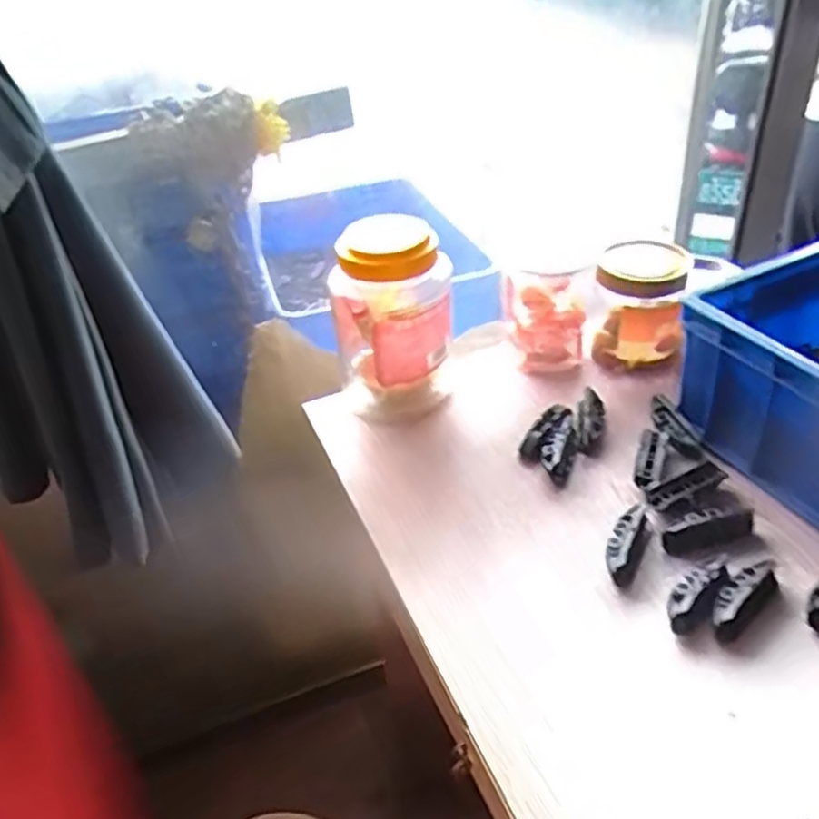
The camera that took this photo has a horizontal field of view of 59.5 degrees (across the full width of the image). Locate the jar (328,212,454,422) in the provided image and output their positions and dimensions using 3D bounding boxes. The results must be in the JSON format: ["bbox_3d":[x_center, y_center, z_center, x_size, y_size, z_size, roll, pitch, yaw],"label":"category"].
[{"bbox_3d":[-0.016,-0.082,0.658,0.099,0.168,0.081,-16,38,-12],"label":"jar"}]

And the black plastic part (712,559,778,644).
[{"bbox_3d":[0.221,0.125,0.473,0.062,0.020,0.022,-34,45,-31],"label":"black plastic part"}]

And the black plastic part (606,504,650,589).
[{"bbox_3d":[0.158,0.095,0.517,0.024,0.014,0.068,15,42,26],"label":"black plastic part"}]

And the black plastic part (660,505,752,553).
[{"bbox_3d":[0.218,0.085,0.523,0.070,0.017,0.019,-12,37,-7],"label":"black plastic part"}]

